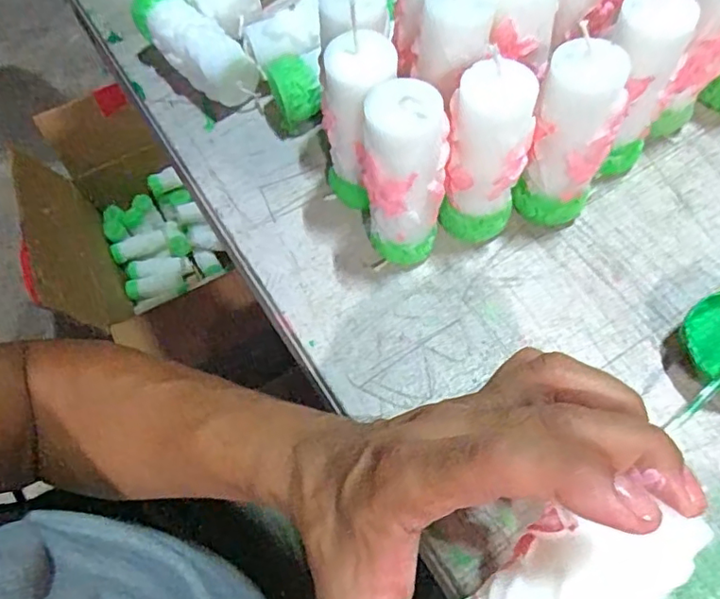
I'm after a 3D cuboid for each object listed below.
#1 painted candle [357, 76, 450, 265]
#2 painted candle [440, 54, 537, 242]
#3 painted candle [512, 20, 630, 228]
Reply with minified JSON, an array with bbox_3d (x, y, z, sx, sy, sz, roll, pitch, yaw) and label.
[{"bbox_3d":[0.024,-0.061,0.308,0.042,0.108,0.039,1,63,4],"label":"painted candle"},{"bbox_3d":[0.067,-0.072,0.309,0.040,0.110,0.031,9,64,8],"label":"painted candle"},{"bbox_3d":[0.113,-0.085,0.315,0.039,0.106,0.040,15,65,11],"label":"painted candle"}]

